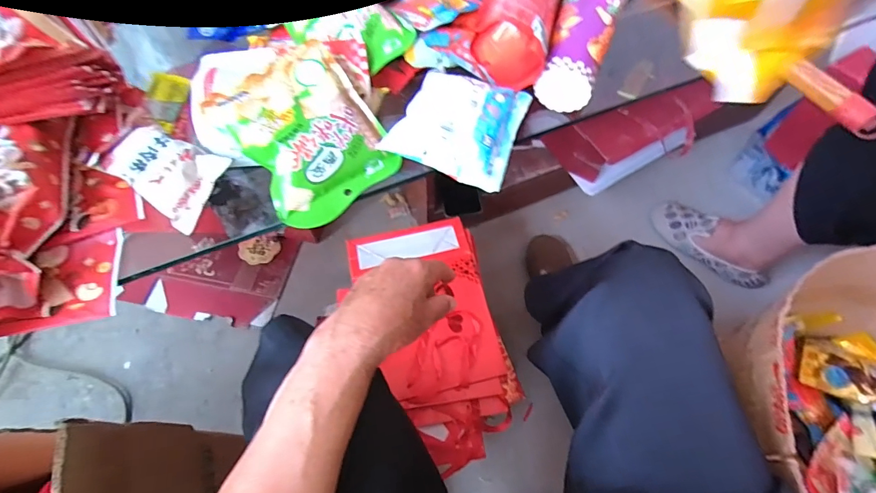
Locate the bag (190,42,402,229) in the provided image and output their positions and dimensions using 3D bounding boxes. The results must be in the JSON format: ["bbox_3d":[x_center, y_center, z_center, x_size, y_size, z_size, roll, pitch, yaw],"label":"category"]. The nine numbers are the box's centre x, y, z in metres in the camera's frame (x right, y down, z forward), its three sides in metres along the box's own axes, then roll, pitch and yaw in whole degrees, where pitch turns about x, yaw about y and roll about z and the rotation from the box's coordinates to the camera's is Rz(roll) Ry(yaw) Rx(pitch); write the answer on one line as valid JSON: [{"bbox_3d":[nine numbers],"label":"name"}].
[{"bbox_3d":[-0.148,-0.125,0.409,0.137,0.061,0.199,-39,69,-18],"label":"bag"}]

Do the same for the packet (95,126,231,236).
[{"bbox_3d":[-0.250,-0.070,0.391,0.097,0.022,0.074,36,78,-6],"label":"packet"}]

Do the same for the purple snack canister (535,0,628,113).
[{"bbox_3d":[0.159,-0.236,0.455,0.068,0.054,0.177,19,64,10],"label":"purple snack canister"}]

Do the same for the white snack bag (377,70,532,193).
[{"bbox_3d":[0.023,-0.128,0.411,0.120,0.040,0.119,22,64,11],"label":"white snack bag"}]

